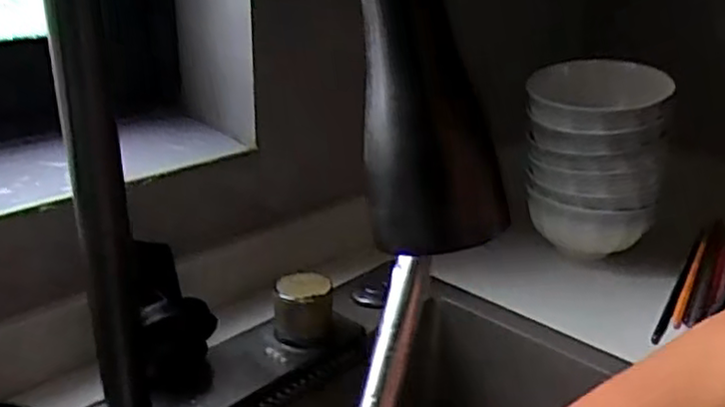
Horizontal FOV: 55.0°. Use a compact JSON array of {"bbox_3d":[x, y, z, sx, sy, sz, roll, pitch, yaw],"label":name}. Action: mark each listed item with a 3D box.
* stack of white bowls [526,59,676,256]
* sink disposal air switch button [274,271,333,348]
[{"bbox_3d":[0.222,-0.047,0.686,0.123,0.159,0.150,8,22,16],"label":"stack of white bowls"},{"bbox_3d":[-0.046,0.085,0.548,0.047,0.048,0.047,2,22,2],"label":"sink disposal air switch button"}]

